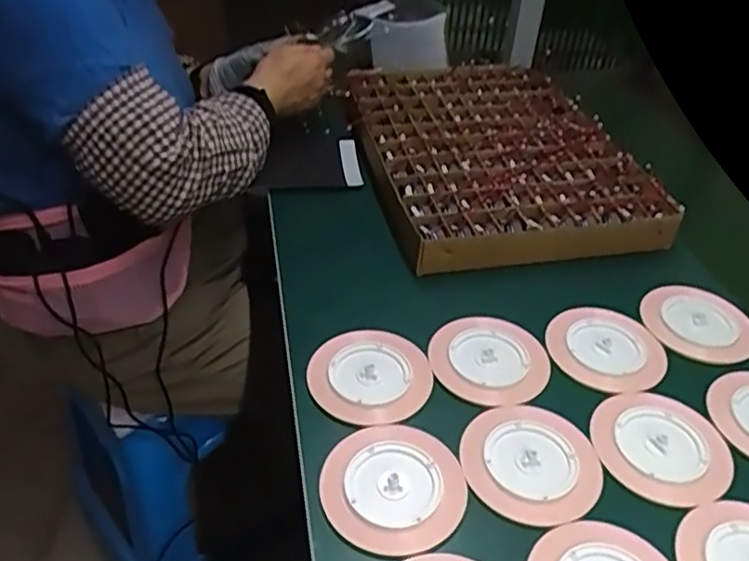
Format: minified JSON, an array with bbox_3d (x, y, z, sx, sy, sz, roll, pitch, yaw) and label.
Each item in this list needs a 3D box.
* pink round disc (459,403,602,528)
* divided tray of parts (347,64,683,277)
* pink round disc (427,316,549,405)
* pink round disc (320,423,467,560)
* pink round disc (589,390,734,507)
[{"bbox_3d":[0.114,0.131,0.483,0.098,0.004,0.102,2,39,-2],"label":"pink round disc"},{"bbox_3d":[0.140,-0.170,0.821,0.289,0.040,0.435,-4,39,-10],"label":"divided tray of parts"},{"bbox_3d":[0.099,0.065,0.564,0.098,0.004,0.099,2,39,-2],"label":"pink round disc"},{"bbox_3d":[0.014,0.142,0.459,0.096,0.005,0.100,2,39,-2],"label":"pink round disc"},{"bbox_3d":[0.218,0.122,0.499,0.099,0.004,0.103,2,39,-2],"label":"pink round disc"}]

